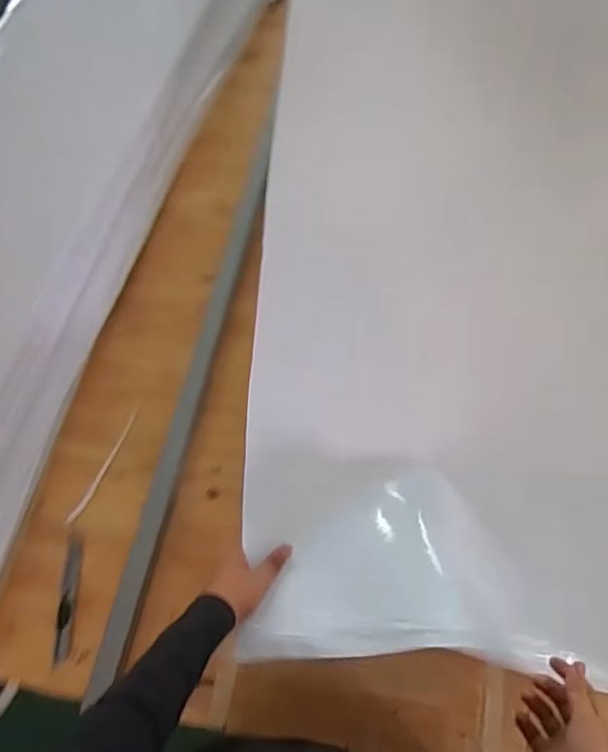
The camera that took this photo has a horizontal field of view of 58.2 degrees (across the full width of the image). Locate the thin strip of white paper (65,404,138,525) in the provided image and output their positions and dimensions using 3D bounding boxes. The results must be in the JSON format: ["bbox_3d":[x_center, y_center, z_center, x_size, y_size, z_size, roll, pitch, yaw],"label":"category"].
[{"bbox_3d":[-0.279,0.123,0.773,0.014,0.009,0.183,21,68,10],"label":"thin strip of white paper"}]

